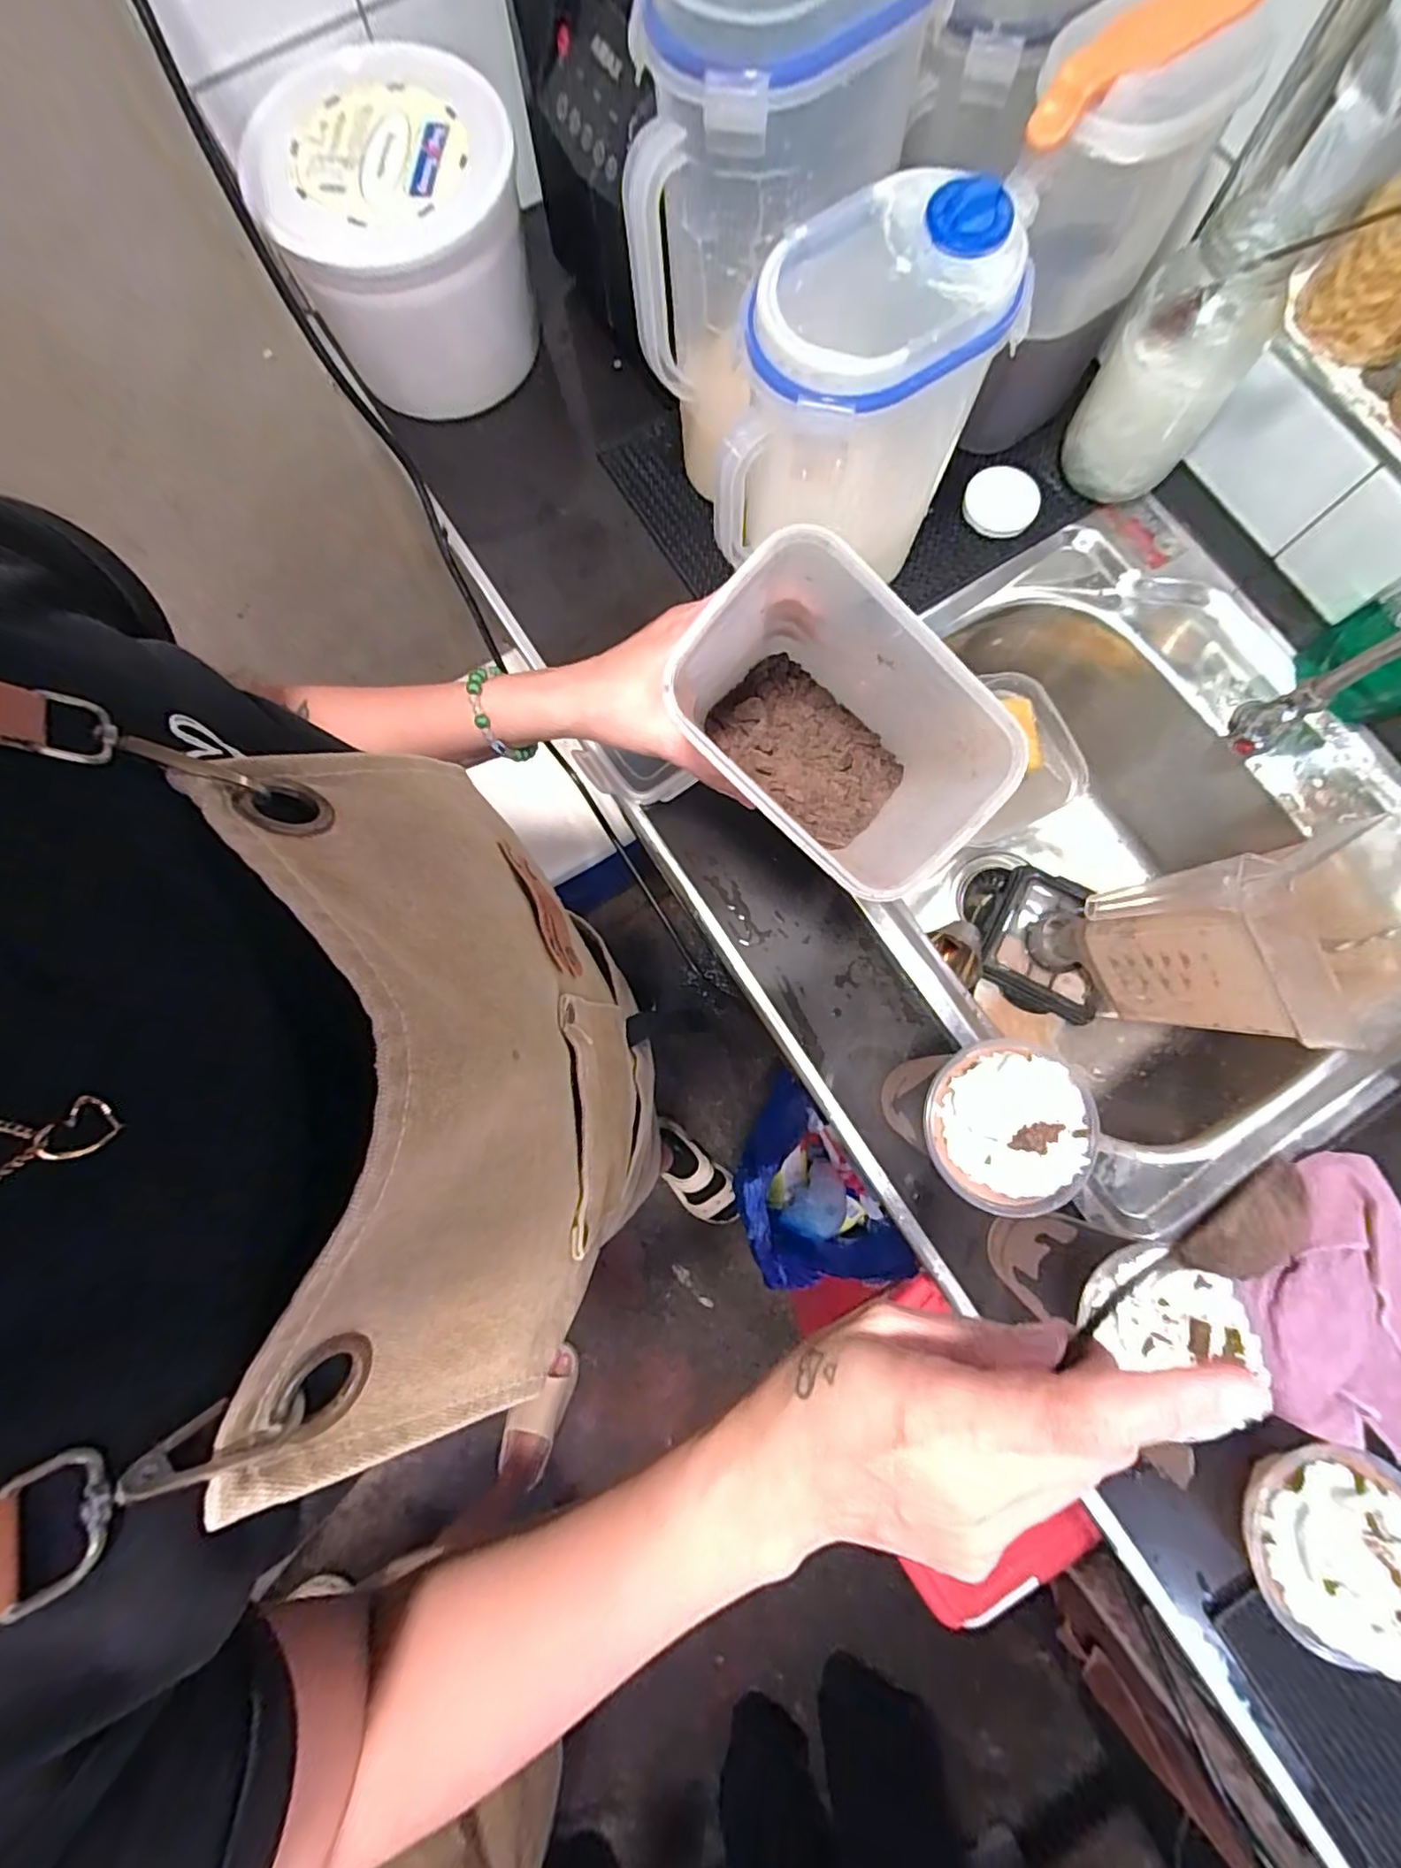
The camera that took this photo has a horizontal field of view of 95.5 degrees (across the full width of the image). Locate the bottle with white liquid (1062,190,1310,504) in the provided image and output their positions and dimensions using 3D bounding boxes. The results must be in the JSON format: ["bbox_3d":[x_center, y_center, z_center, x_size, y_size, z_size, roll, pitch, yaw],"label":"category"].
[{"bbox_3d":[0.372,-0.448,0.501,0.098,0.159,0.094,30,82,6],"label":"bottle with white liquid"}]

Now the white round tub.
[{"bbox_3d":[-0.246,-0.587,0.546,0.186,0.135,0.179,0,80,1],"label":"white round tub"}]

